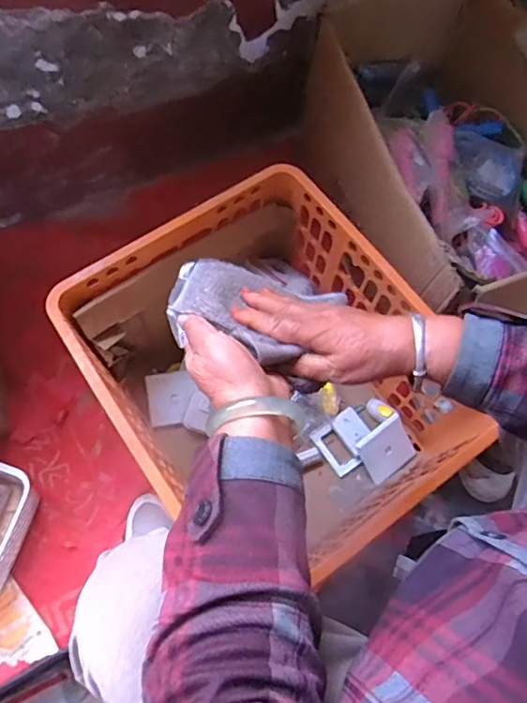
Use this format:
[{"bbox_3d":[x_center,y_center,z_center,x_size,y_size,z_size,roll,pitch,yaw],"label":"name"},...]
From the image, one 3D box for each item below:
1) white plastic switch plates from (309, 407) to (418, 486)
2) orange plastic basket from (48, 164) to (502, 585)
[{"bbox_3d":[0.164,0.144,0.835,0.127,0.057,0.126,-32,72,-14],"label":"white plastic switch plates"},{"bbox_3d":[0.008,0.051,0.751,0.393,0.272,0.461,-33,73,-14],"label":"orange plastic basket"}]

